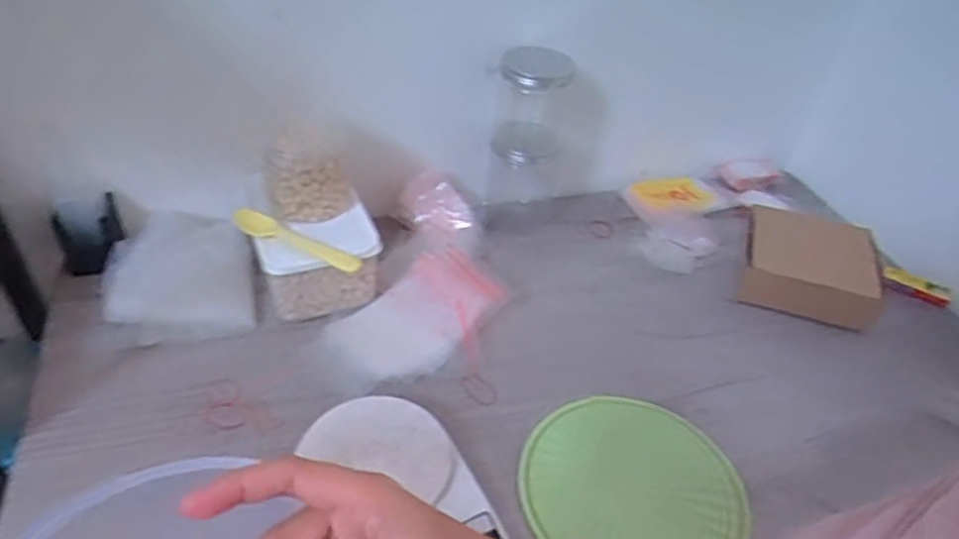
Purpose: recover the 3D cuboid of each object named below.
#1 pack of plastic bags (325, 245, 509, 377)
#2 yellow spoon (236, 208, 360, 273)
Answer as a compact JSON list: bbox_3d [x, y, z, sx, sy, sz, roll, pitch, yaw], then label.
[{"bbox_3d":[-0.071,0.050,0.758,0.127,0.039,0.189,32,47,27],"label":"pack of plastic bags"},{"bbox_3d":[-0.197,-0.034,0.719,0.158,0.015,0.034,22,43,17],"label":"yellow spoon"}]

